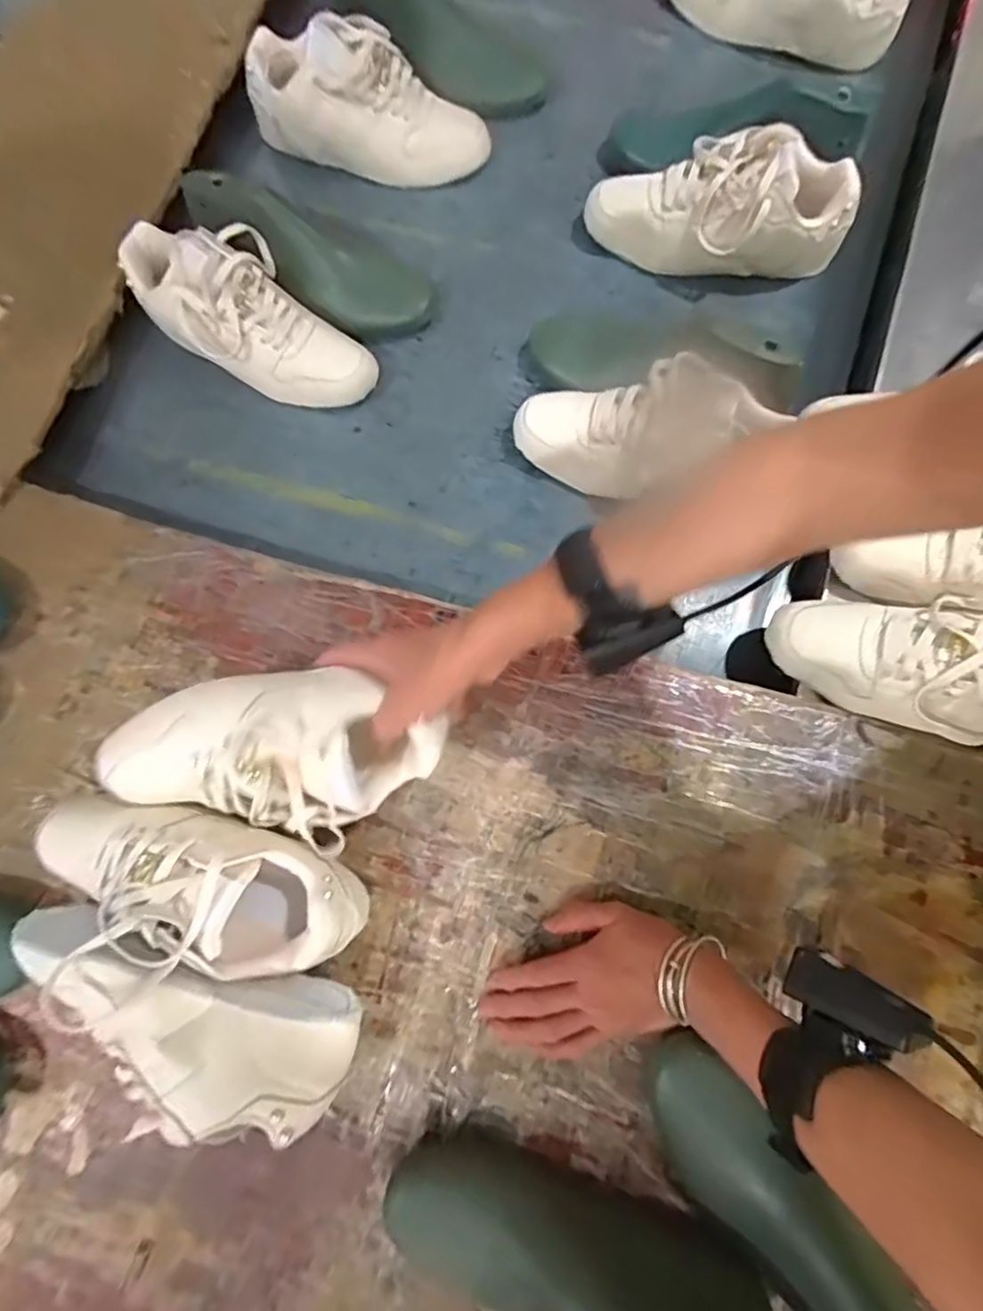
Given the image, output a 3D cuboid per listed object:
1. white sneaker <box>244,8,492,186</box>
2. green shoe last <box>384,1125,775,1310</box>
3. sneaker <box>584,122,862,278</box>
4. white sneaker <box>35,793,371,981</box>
[{"bbox_3d":[-0.128,-0.587,0.634,0.253,0.083,0.102,11,79,2],"label":"white sneaker"},{"bbox_3d":[0.055,0.405,0.391,0.250,0.104,0.072,17,79,3],"label":"green shoe last"},{"bbox_3d":[0.229,-0.453,0.609,0.253,0.095,0.099,10,78,14],"label":"sneaker"},{"bbox_3d":[-0.222,0.164,0.444,0.254,0.095,0.095,14,79,3],"label":"white sneaker"}]

